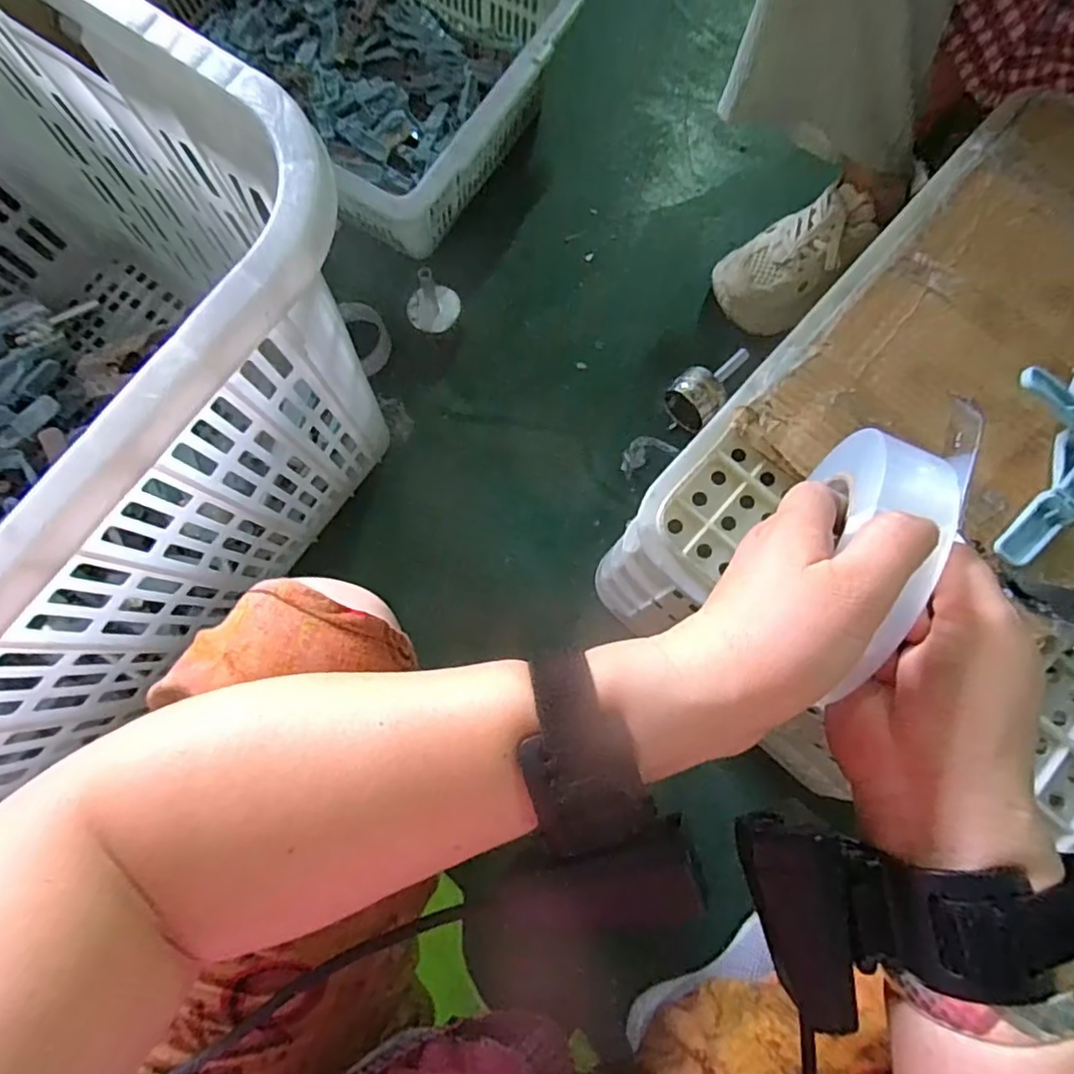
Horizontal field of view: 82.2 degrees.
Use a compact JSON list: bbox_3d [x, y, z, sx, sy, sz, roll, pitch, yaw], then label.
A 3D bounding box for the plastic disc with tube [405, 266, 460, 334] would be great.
[{"bbox_3d":[-0.119,-0.265,0.693,0.062,0.079,0.047,-12,77,-2],"label":"plastic disc with tube"}]

